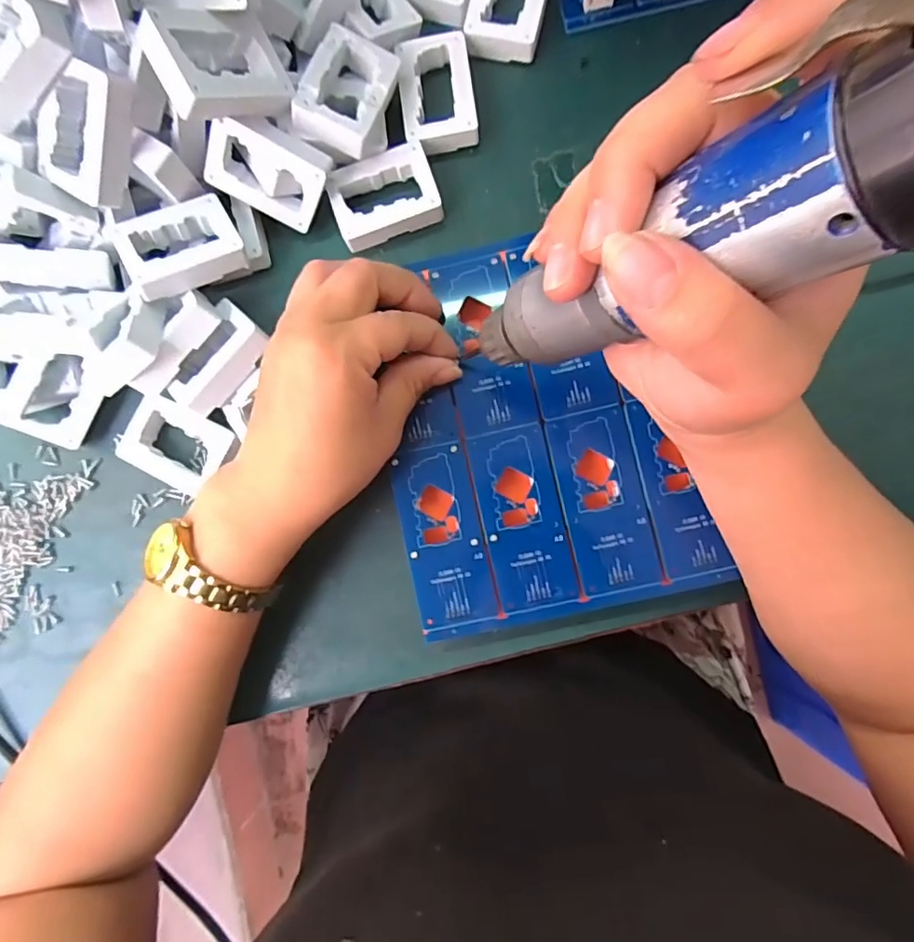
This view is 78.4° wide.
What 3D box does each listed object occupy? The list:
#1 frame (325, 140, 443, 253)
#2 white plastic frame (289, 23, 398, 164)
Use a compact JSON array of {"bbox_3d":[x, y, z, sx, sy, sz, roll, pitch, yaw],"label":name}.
[{"bbox_3d":[-0.038,-0.146,0.301,0.055,0.012,0.042,-19,85,3],"label":"frame"},{"bbox_3d":[-0.056,-0.192,0.285,0.041,0.019,0.057,17,76,-12],"label":"white plastic frame"}]

